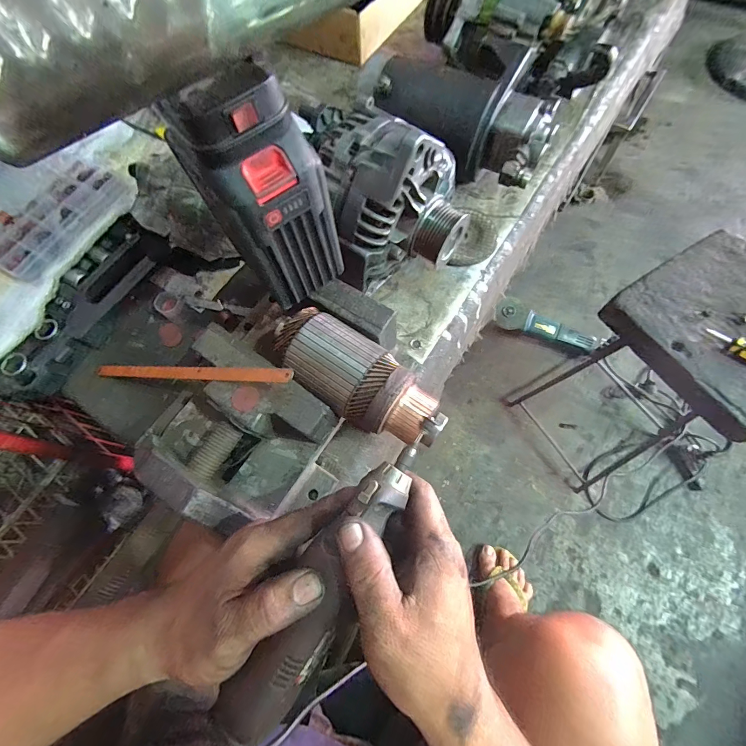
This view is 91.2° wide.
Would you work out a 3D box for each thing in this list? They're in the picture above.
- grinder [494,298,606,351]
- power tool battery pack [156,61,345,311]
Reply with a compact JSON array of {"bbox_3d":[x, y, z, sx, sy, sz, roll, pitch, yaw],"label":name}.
[{"bbox_3d":[0.460,-0.122,0.988,0.284,0.087,0.072,16,70,9],"label":"grinder"},{"bbox_3d":[-0.074,-0.122,0.275,0.078,0.165,0.048,-36,71,-11],"label":"power tool battery pack"}]

